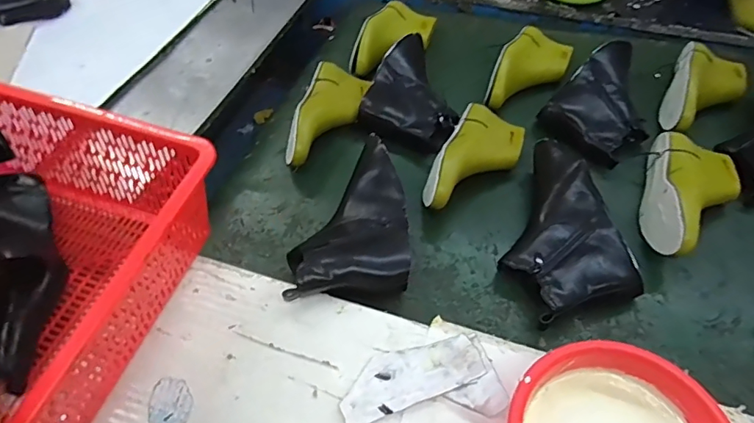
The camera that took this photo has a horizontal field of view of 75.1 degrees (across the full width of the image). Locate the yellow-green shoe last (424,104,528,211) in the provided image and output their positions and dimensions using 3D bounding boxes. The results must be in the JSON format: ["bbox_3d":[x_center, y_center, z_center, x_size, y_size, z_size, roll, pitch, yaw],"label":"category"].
[{"bbox_3d":[0.148,-0.081,0.723,0.101,0.060,0.224,21,56,18],"label":"yellow-green shoe last"}]

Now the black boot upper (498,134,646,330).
[{"bbox_3d":[0.229,0.016,0.649,0.150,0.069,0.243,-12,53,-7],"label":"black boot upper"}]

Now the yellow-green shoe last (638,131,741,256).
[{"bbox_3d":[0.417,-0.026,0.669,0.120,0.074,0.223,30,59,23],"label":"yellow-green shoe last"}]

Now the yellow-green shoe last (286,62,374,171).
[{"bbox_3d":[-0.078,-0.149,0.798,0.094,0.080,0.220,11,53,11],"label":"yellow-green shoe last"}]

